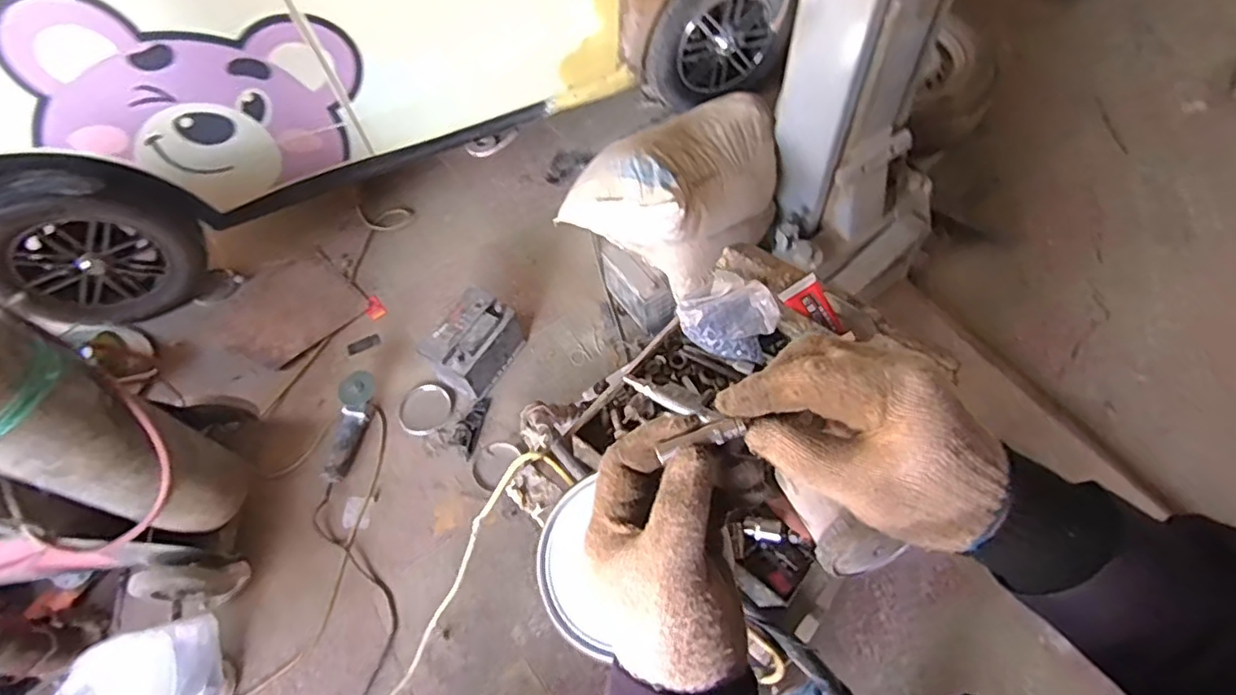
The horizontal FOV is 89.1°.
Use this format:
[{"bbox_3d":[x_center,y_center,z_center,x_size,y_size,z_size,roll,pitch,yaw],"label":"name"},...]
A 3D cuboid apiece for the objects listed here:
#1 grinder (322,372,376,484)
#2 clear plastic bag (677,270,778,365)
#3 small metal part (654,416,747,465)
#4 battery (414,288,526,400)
[{"bbox_3d":[-0.735,0.214,1.716,0.089,0.084,0.302,2,60,5],"label":"grinder"},{"bbox_3d":[0.136,-0.041,0.792,0.123,0.070,0.079,31,67,19],"label":"clear plastic bag"},{"bbox_3d":[0.046,0.048,0.340,0.046,0.009,0.012,-17,61,0],"label":"small metal part"},{"bbox_3d":[-0.399,-0.007,1.761,0.163,0.199,0.243,31,66,19],"label":"battery"}]

